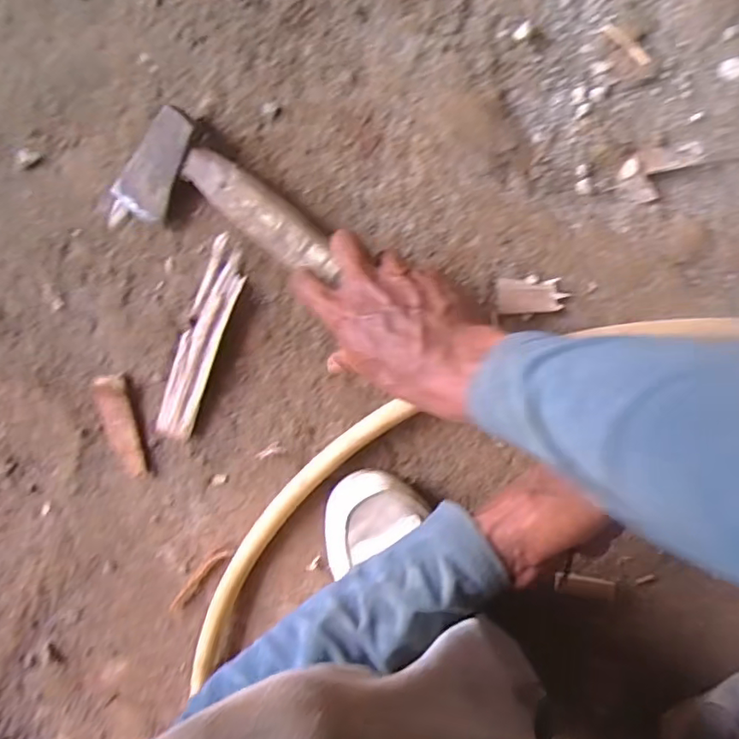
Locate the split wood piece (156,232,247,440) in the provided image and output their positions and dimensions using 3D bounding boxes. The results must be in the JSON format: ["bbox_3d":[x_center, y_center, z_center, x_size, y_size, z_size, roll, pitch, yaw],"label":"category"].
[{"bbox_3d":[-0.142,-0.021,0.478,0.034,0.011,0.175,23,102,6],"label":"split wood piece"}]

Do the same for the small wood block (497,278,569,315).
[{"bbox_3d":[0.130,-0.059,0.453,0.053,0.006,0.027,2,99,10],"label":"small wood block"}]

